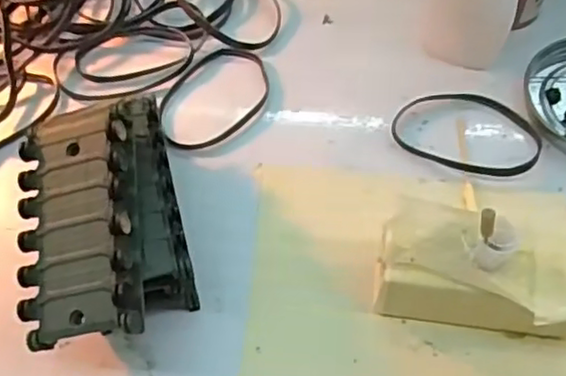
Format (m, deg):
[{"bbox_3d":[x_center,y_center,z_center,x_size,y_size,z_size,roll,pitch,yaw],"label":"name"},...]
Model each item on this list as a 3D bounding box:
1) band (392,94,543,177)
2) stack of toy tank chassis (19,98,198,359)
[{"bbox_3d":[0.090,-0.029,0.326,0.070,0.006,0.048,23,61,16],"label":"band"},{"bbox_3d":[-0.069,0.014,0.272,0.061,0.062,0.103,-7,57,-2],"label":"stack of toy tank chassis"}]

